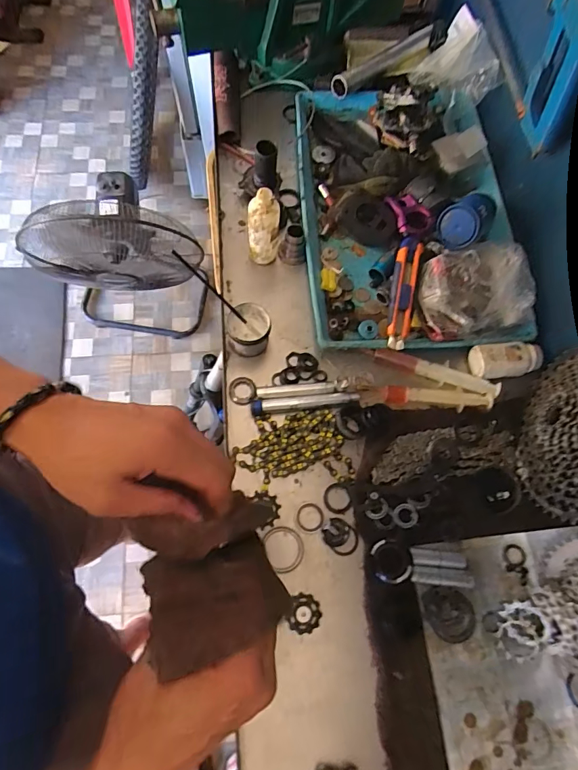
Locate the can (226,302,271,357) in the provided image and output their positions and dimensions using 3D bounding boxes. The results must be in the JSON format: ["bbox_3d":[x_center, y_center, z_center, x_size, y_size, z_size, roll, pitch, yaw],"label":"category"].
[{"bbox_3d":[-0.051,-0.068,0.548,0.053,0.044,0.056,1,71,-2],"label":"can"}]

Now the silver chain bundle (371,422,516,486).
[{"bbox_3d":[0.187,0.084,0.529,0.175,0.008,0.059,-11,72,-6],"label":"silver chain bundle"}]

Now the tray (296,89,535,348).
[{"bbox_3d":[0.163,-0.271,0.615,0.284,0.059,0.459,-3,72,-3],"label":"tray"}]

